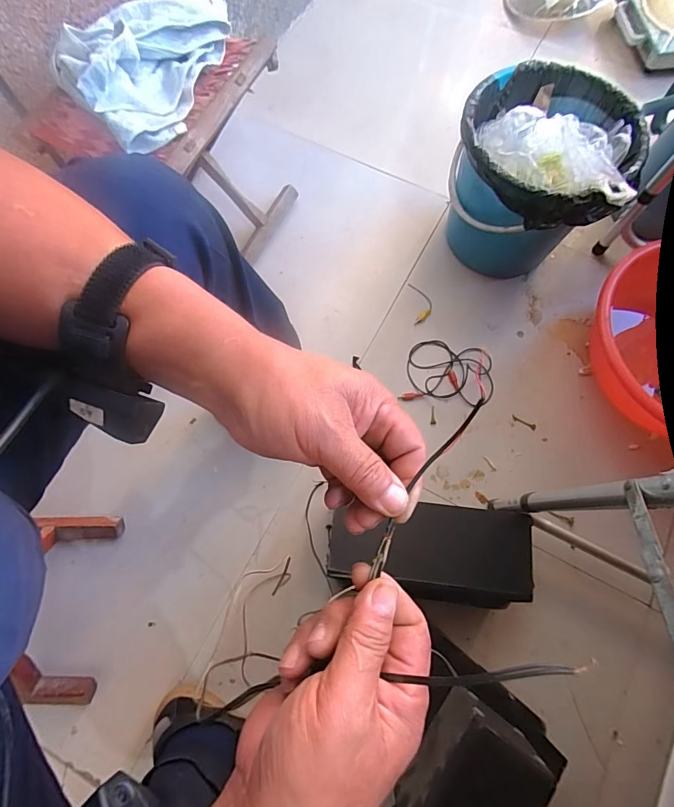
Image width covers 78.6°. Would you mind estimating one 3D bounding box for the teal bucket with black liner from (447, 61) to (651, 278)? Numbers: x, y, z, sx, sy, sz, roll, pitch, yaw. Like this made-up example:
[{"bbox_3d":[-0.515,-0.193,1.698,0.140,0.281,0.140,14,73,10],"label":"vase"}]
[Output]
[{"bbox_3d":[0.332,-0.380,0.725,0.257,0.263,0.252,0,72,0],"label":"teal bucket with black liner"}]

